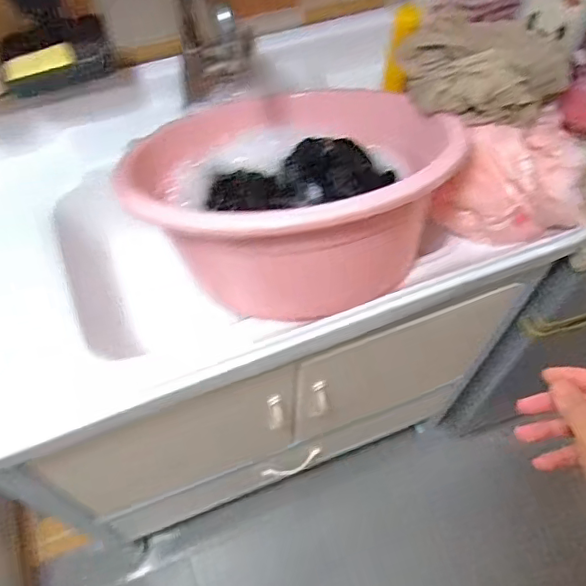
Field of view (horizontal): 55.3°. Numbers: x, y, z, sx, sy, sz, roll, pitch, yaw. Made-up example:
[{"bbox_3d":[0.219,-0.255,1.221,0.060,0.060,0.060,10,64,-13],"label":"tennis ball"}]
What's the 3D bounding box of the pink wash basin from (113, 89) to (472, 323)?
[{"bbox_3d":[-0.009,-0.144,0.700,0.348,0.164,0.355,1,58,-1],"label":"pink wash basin"}]

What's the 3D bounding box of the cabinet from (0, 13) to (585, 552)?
[{"bbox_3d":[-0.068,0.010,0.987,0.822,0.622,0.478,-17,60,-12],"label":"cabinet"}]

